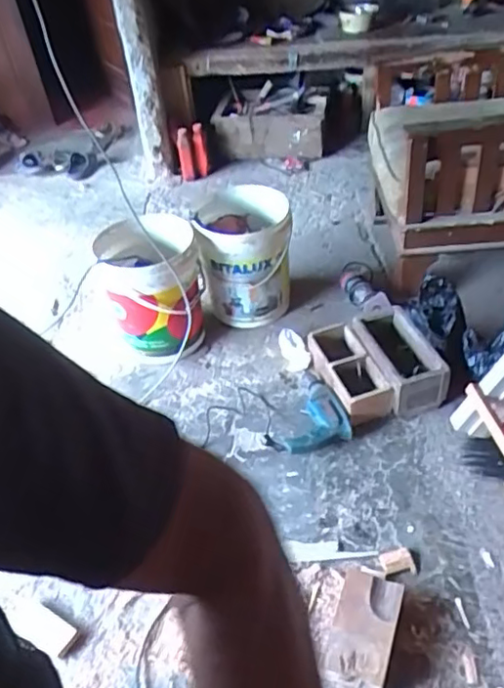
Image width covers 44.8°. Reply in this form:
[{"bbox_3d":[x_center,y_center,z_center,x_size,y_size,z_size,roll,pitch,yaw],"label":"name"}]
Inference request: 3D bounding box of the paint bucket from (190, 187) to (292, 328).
[{"bbox_3d":[-0.018,-0.292,1.972,0.278,0.366,0.350,-6,42,2],"label":"paint bucket"}]

